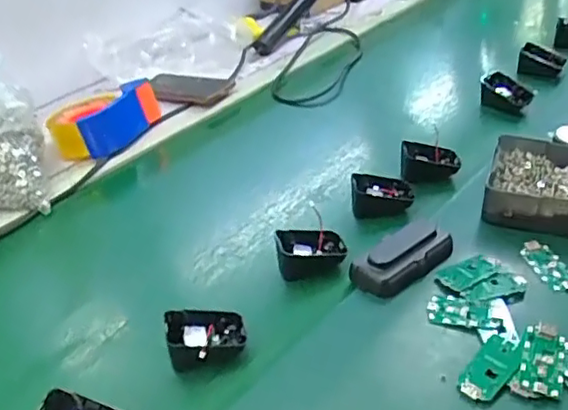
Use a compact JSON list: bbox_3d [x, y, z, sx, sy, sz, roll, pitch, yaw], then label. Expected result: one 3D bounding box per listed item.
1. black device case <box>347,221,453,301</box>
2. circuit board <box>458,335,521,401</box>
[{"bbox_3d":[0.116,0.047,0.572,0.101,0.028,0.044,-30,44,-25],"label":"black device case"},{"bbox_3d":[0.164,0.128,0.475,0.030,0.005,0.059,25,50,34],"label":"circuit board"}]

